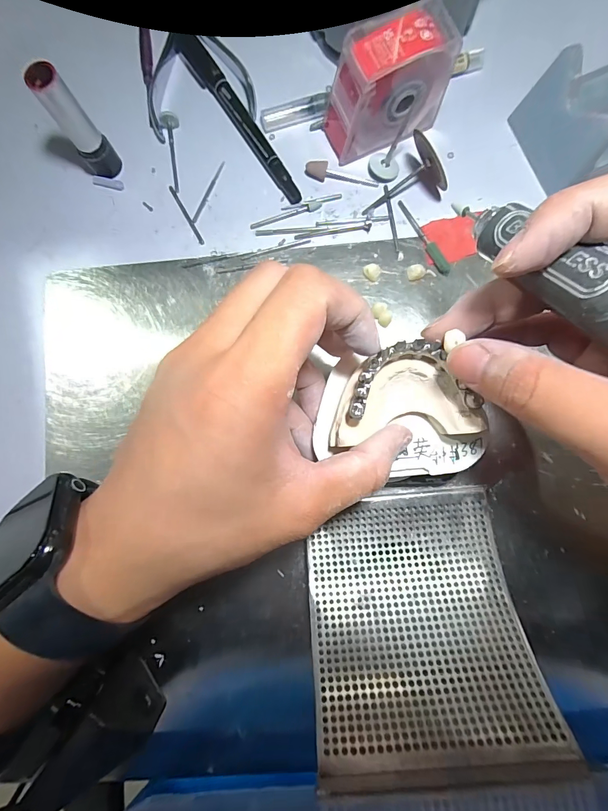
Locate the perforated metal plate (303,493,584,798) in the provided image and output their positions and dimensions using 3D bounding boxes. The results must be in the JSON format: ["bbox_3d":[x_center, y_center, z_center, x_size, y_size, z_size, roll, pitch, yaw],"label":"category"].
[{"bbox_3d":[0.052,0.098,0.174,0.096,0.014,0.111,-5,53,2],"label":"perforated metal plate"}]

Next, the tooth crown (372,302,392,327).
[{"bbox_3d":[0.046,-0.053,0.216,0.010,0.009,0.014,-33,85,0],"label":"tooth crown"}]

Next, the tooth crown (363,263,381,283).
[{"bbox_3d":[0.040,-0.079,0.218,0.010,0.008,0.007,38,88,5],"label":"tooth crown"}]

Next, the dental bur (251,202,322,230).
[{"bbox_3d":[-0.011,-0.117,0.227,0.045,0.004,0.005,-18,85,2],"label":"dental bur"}]

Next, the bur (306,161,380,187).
[{"bbox_3d":[0.023,-0.141,0.226,0.045,0.007,0.009,17,87,4],"label":"bur"}]

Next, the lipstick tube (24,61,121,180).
[{"bbox_3d":[-0.125,-0.154,0.207,0.018,0.060,0.014,-38,85,0],"label":"lipstick tube"}]

